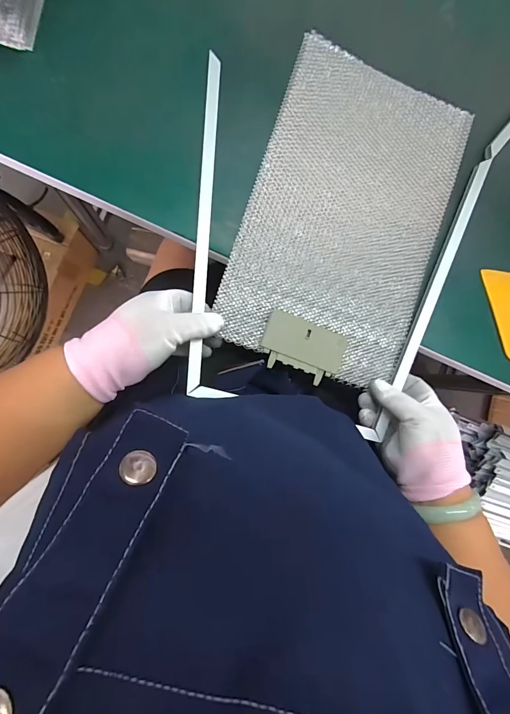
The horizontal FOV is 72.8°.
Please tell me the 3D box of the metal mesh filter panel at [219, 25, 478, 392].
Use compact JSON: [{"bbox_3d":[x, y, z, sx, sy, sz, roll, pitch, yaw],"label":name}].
[{"bbox_3d":[0.101,-0.147,0.364,0.205,0.012,0.322,18,85,-8],"label":"metal mesh filter panel"}]

